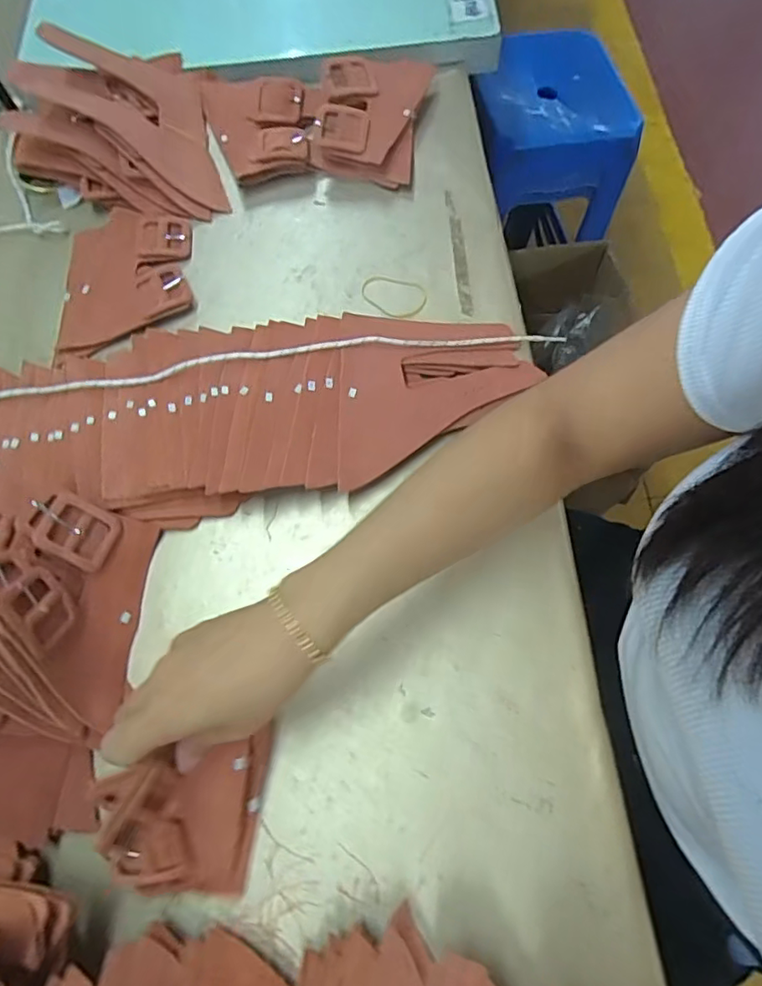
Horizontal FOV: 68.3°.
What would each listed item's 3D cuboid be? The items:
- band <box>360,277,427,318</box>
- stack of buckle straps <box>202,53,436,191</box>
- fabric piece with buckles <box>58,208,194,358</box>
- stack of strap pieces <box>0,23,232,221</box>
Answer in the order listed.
[{"bbox_3d":[0.012,-0.189,0.535,0.062,0.005,0.041,26,74,12],"label":"band"},{"bbox_3d":[-0.069,-0.383,0.575,0.234,0.051,0.147,-4,70,2],"label":"stack of buckle straps"},{"bbox_3d":[-0.248,-0.210,0.544,0.123,0.022,0.155,-8,70,1],"label":"fabric piece with buckles"},{"bbox_3d":[-0.271,-0.363,0.557,0.188,0.093,0.180,-15,70,-2],"label":"stack of strap pieces"}]

